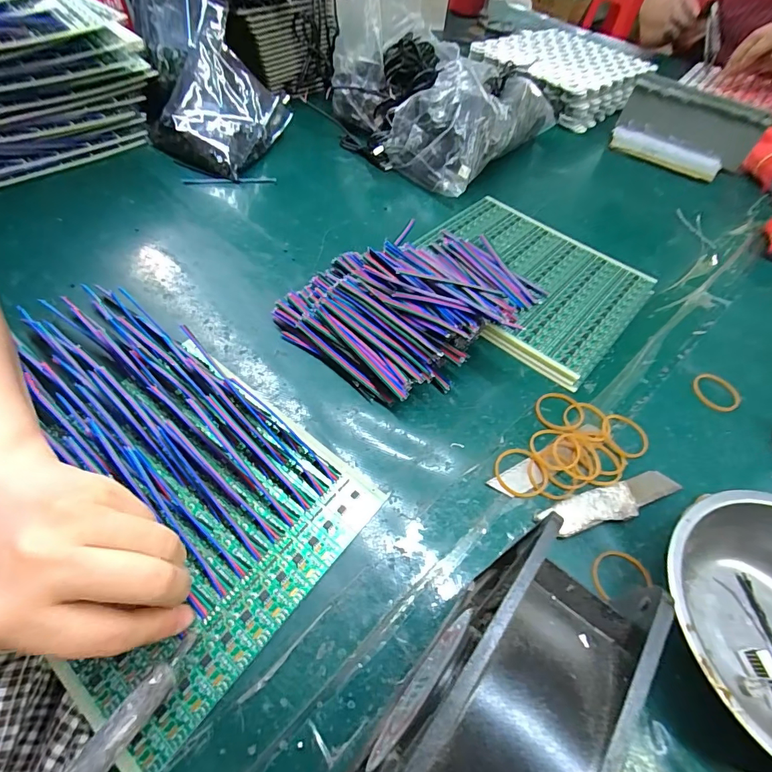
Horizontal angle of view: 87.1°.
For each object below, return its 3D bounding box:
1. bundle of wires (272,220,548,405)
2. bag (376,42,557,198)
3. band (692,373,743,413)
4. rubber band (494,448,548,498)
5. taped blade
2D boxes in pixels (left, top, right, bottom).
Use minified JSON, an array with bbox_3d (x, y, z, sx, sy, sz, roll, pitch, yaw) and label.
[{"bbox_3d":[0.031,-0.079,0.332,0.205,0.045,0.132,-36,64,-25],"label":"bundle of wires"},{"bbox_3d":[0.103,-0.328,0.493,0.151,0.080,0.215,23,56,13],"label":"bag"},{"bbox_3d":[0.259,0.004,0.317,0.033,0.004,0.035,2,54,-2],"label":"band"},{"bbox_3d":[0.088,0.056,0.265,0.035,0.004,0.033,2,54,-2],"label":"rubber band"},{"bbox_3d":[0.144,0.074,0.256,0.098,0.005,0.021,-13,56,-13],"label":"taped blade"}]

